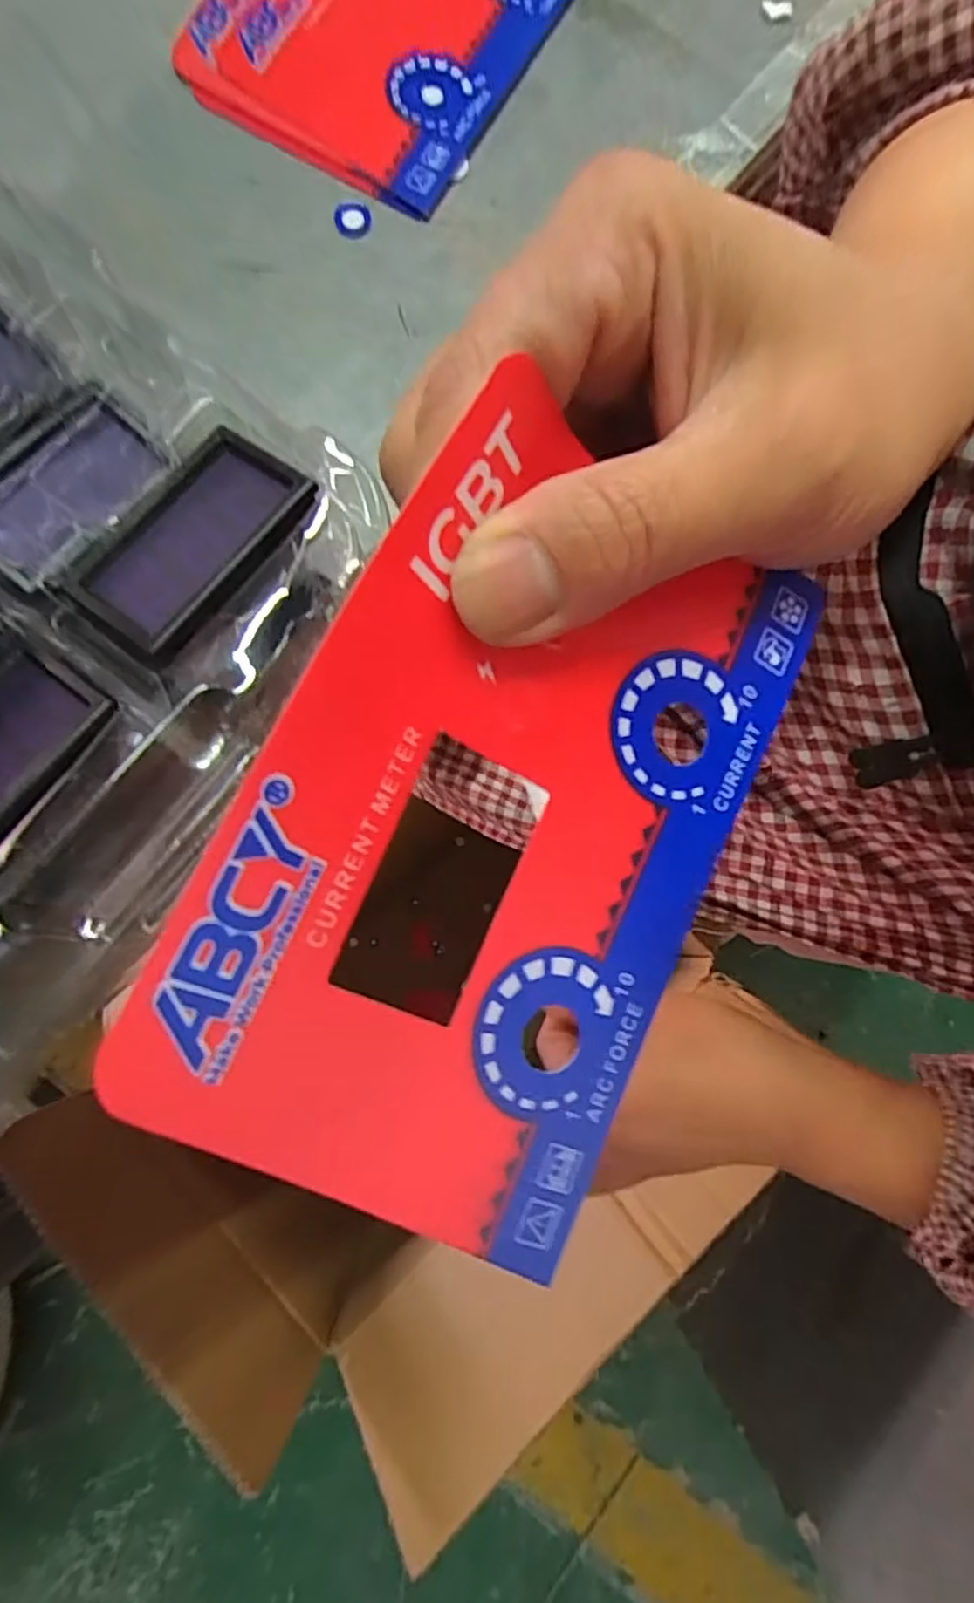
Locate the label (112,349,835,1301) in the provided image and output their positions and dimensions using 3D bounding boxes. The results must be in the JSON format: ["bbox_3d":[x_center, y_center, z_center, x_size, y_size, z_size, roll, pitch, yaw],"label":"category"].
[{"bbox_3d":[0.005,0.004,0.119,0.086,0.008,0.129,32,78,-25],"label":"label"}]

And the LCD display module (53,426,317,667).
[{"bbox_3d":[-0.055,-0.048,0.129,0.028,0.008,0.044,39,81,3],"label":"LCD display module"}]

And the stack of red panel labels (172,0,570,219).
[{"bbox_3d":[-0.033,-0.278,0.241,0.106,0.012,0.148,27,79,4],"label":"stack of red panel labels"}]

